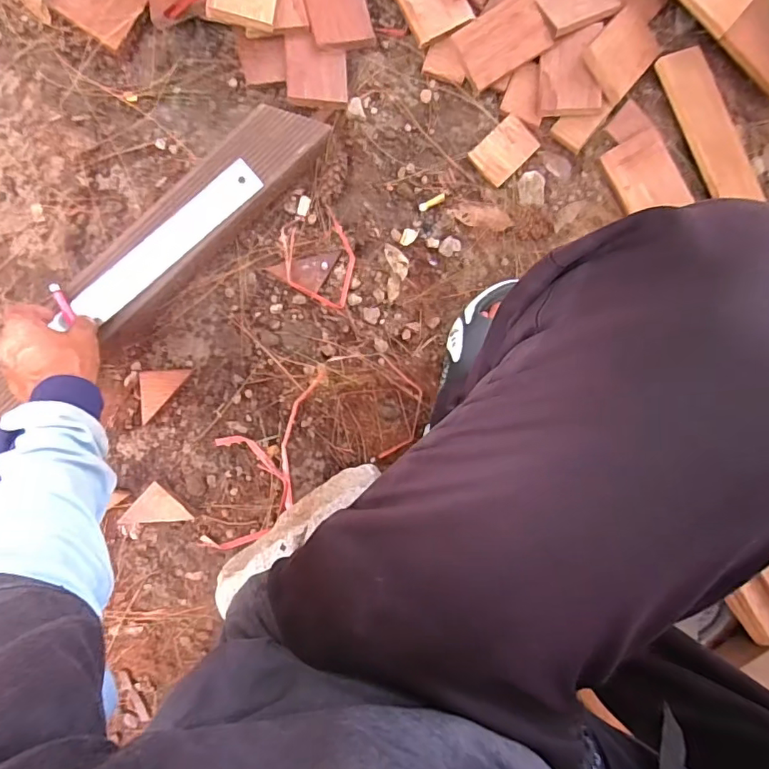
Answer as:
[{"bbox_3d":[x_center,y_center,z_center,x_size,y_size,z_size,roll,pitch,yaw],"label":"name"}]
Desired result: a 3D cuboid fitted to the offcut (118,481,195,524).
[{"bbox_3d":[-0.253,0.148,0.563,0.061,0.017,0.055,-45,95,-1],"label":"offcut"}]

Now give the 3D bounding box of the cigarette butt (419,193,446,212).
[{"bbox_3d":[0.055,-0.206,0.574,0.032,0.009,0.010,-28,94,-2],"label":"cigarette butt"}]

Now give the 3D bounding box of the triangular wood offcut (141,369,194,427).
[{"bbox_3d":[-0.254,0.003,0.564,0.038,0.011,0.074,42,90,-5],"label":"triangular wood offcut"}]

